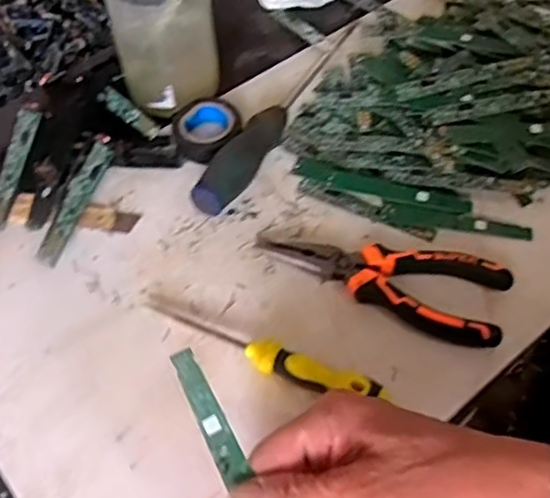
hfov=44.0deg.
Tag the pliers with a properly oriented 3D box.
[{"bbox_3d":[0.065,0.019,0.432,0.158,0.015,0.055,13,54,11],"label":"pliers"}]

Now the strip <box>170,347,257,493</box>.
[{"bbox_3d":[-0.019,0.090,0.292,0.012,0.005,0.099,-25,87,-17],"label":"strip"}]

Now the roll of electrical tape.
[{"bbox_3d":[-0.050,-0.090,0.508,0.044,0.018,0.053,34,60,24],"label":"roll of electrical tape"}]

